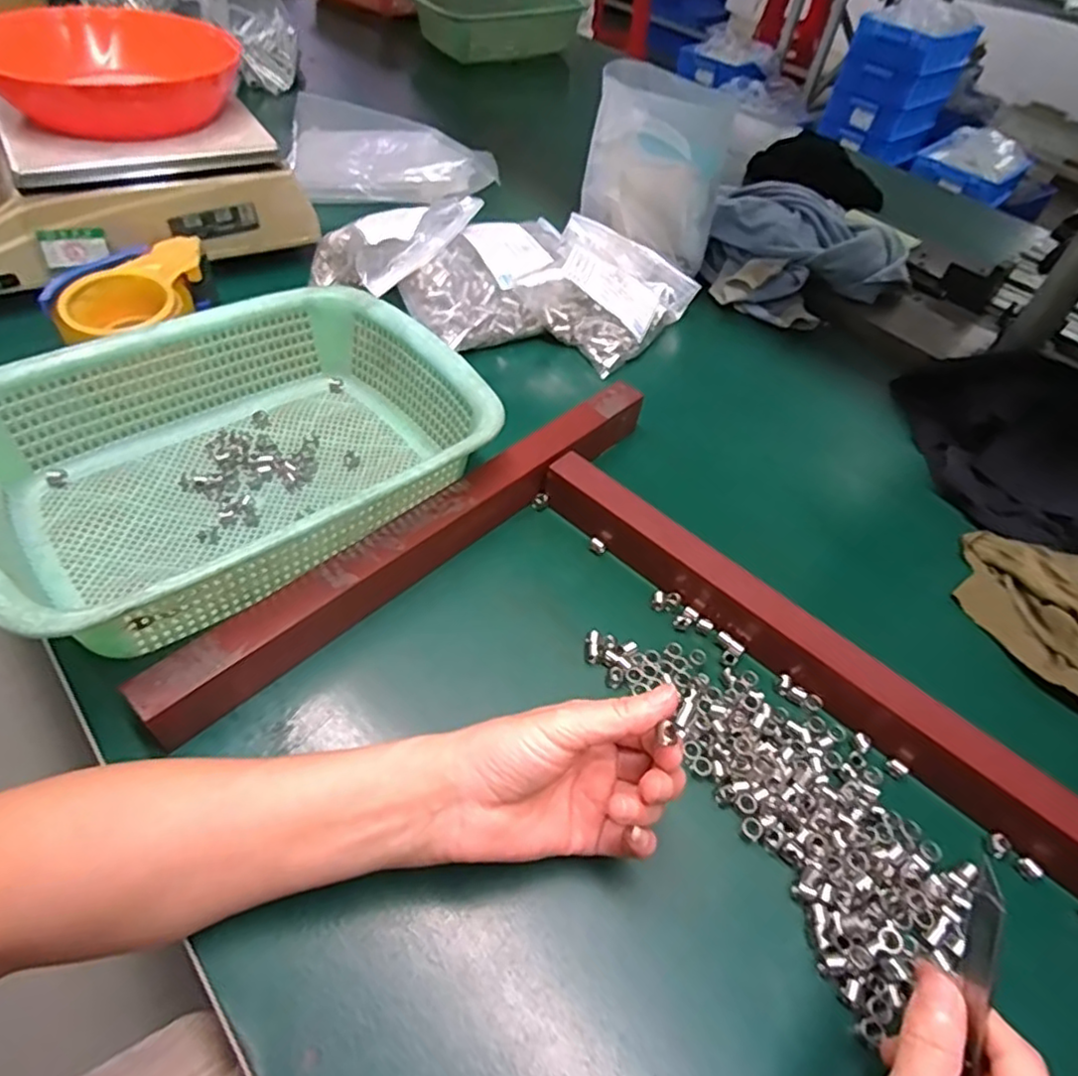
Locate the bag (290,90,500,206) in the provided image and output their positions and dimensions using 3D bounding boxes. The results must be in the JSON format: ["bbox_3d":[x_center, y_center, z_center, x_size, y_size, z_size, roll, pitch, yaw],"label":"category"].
[{"bbox_3d":[-0.170,-0.467,0.781,0.248,0.062,0.159,-6,52,-11],"label":"bag"}]

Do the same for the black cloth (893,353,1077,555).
[{"bbox_3d":[0.419,-0.066,0.514,0.265,0.071,0.169,34,55,20],"label":"black cloth"}]

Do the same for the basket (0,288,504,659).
[{"bbox_3d":[-0.186,-0.052,0.409,0.289,0.088,0.215,-32,61,-28],"label":"basket"}]

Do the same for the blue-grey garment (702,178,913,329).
[{"bbox_3d":[0.286,-0.310,0.698,0.211,0.075,0.187,14,51,5],"label":"blue-grey garment"}]

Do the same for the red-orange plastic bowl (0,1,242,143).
[{"bbox_3d":[-0.376,-0.414,0.574,0.195,0.064,0.185,3,51,-4],"label":"red-orange plastic bowl"}]

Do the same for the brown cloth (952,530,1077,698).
[{"bbox_3d":[0.346,0.041,0.442,0.099,0.030,0.132,32,55,19],"label":"brown cloth"}]

